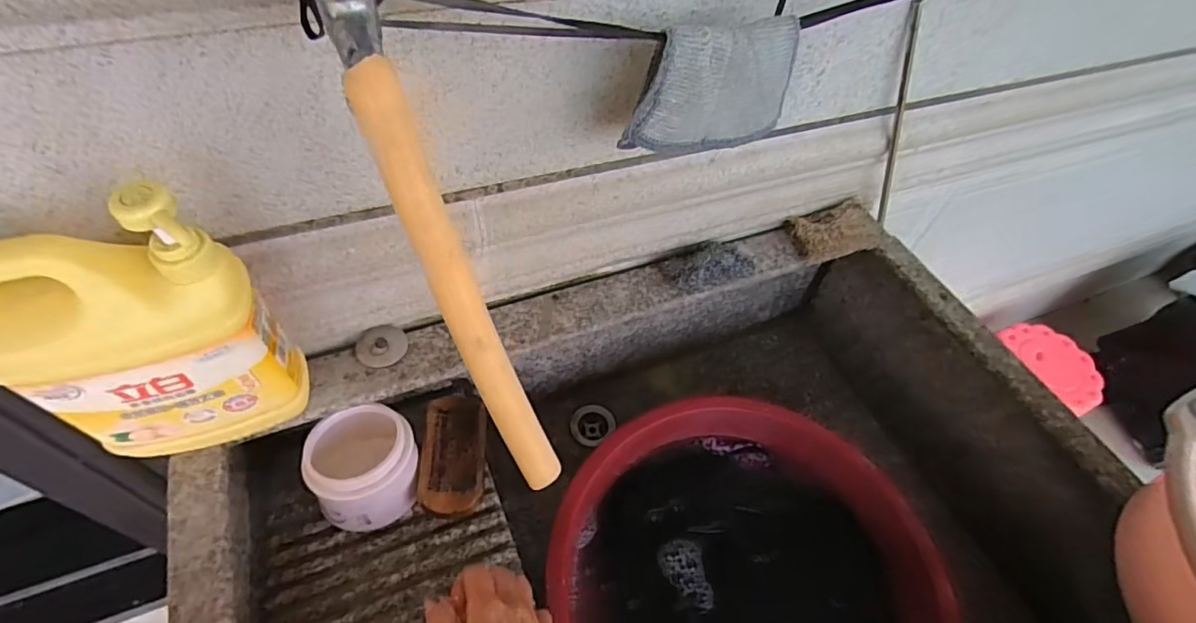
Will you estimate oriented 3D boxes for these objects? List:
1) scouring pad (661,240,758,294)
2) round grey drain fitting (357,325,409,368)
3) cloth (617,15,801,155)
[{"bbox_3d":[0.125,-0.058,0.627,0.103,0.036,0.055,-14,55,-16],"label":"scouring pad"},{"bbox_3d":[-0.207,0.032,0.540,0.046,0.009,0.042,3,52,-4],"label":"round grey drain fitting"},{"bbox_3d":[0.083,-0.159,0.405,0.131,0.087,0.019,-18,57,-18],"label":"cloth"}]

